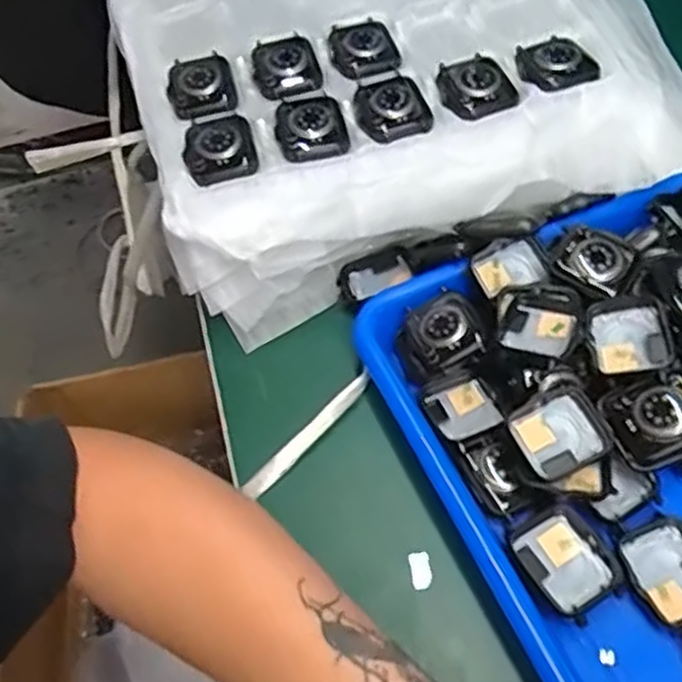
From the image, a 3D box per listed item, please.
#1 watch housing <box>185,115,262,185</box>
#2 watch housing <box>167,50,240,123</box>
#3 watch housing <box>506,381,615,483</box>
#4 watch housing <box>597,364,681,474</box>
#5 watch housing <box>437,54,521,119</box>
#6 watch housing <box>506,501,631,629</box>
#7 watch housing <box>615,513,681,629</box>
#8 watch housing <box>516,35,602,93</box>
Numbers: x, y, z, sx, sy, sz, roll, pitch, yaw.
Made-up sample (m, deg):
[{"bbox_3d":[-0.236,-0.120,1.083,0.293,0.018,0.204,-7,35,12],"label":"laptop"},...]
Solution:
[{"bbox_3d":[-0.066,-0.106,0.392,0.037,0.007,0.046,-15,57,-6],"label":"watch housing"},{"bbox_3d":[-0.082,-0.151,0.422,0.039,0.008,0.052,-16,57,-7],"label":"watch housing"},{"bbox_3d":[0.104,0.044,0.341,0.042,0.015,0.038,-25,58,-12],"label":"watch housing"},{"bbox_3d":[0.149,0.036,0.332,0.044,0.013,0.040,-31,60,15],"label":"watch housing"},{"bbox_3d":[0.076,-0.144,0.404,0.039,0.007,0.046,-17,57,-7],"label":"watch housing"},{"bbox_3d":[0.099,0.098,0.318,0.036,0.011,0.045,-26,58,-13],"label":"watch housing"},{"bbox_3d":[0.147,0.102,0.319,0.036,0.007,0.042,-24,58,-12],"label":"watch housing"},{"bbox_3d":[0.122,-0.158,0.407,0.038,0.011,0.044,-11,56,-4],"label":"watch housing"}]

